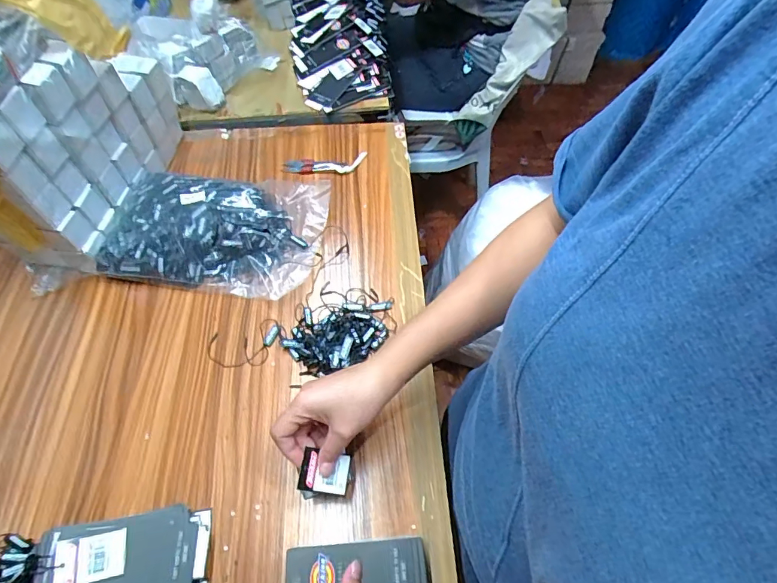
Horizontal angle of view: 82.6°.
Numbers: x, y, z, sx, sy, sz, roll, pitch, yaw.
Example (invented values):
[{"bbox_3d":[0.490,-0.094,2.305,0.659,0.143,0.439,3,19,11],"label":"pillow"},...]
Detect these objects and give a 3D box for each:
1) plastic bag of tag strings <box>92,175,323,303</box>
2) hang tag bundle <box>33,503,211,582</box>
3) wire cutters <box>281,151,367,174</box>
[{"bbox_3d":[-0.224,-0.087,0.589,0.264,0.064,0.176,6,58,5],"label":"plastic bag of tag strings"},{"bbox_3d":[-0.228,0.228,0.387,0.130,0.019,0.062,5,55,-25],"label":"hang tag bundle"},{"bbox_3d":[-0.098,-0.194,0.682,0.127,0.017,0.037,-7,58,-3],"label":"wire cutters"}]

